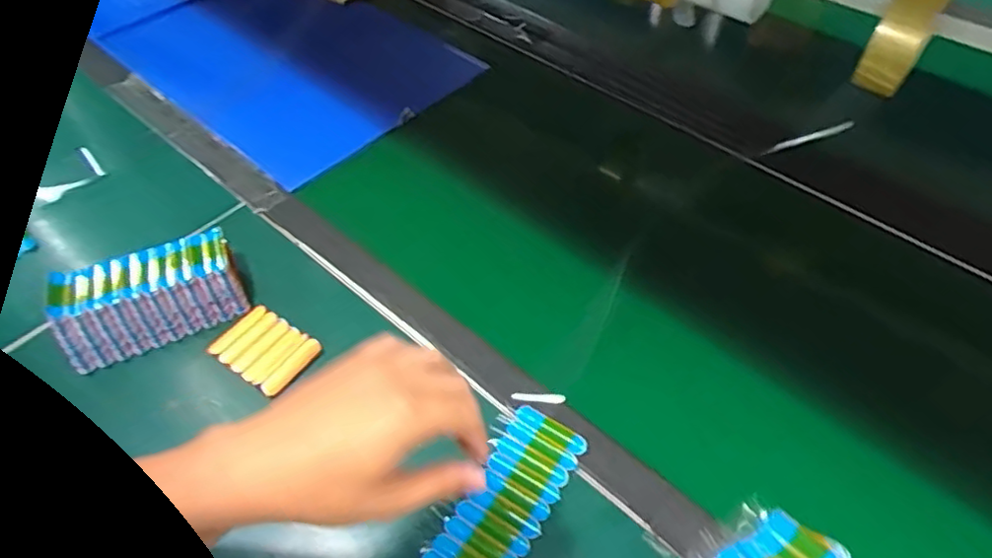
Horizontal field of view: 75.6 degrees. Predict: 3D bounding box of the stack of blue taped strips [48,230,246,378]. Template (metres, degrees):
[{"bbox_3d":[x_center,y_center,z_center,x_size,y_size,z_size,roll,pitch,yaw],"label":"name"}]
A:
[{"bbox_3d":[-0.322,0.012,0.594,0.154,0.046,0.087,-21,54,-17],"label":"stack of blue taped strips"}]

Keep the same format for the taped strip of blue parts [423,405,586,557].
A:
[{"bbox_3d":[0.010,0.174,0.499,0.063,0.009,0.151,26,56,19],"label":"taped strip of blue parts"}]

